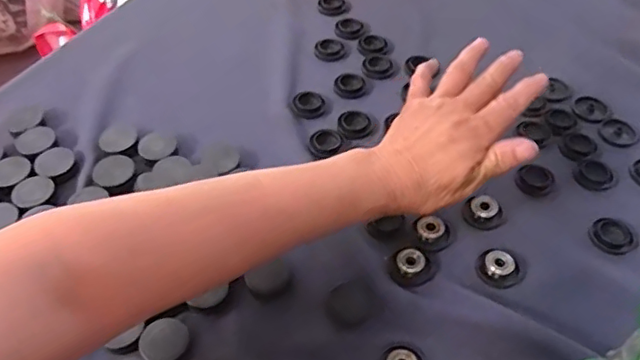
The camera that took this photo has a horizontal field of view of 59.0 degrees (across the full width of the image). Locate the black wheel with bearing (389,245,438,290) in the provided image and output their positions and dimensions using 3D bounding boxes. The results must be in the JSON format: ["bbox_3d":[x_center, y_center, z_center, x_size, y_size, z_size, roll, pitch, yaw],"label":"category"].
[{"bbox_3d":[0.072,0.067,0.436,0.036,0.012,0.030,8,51,4],"label":"black wheel with bearing"}]

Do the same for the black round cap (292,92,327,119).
[{"bbox_3d":[-0.010,-0.074,0.552,0.032,0.010,0.032,1,51,-1],"label":"black round cap"}]

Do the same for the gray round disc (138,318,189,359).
[{"bbox_3d":[-0.108,0.113,0.395,0.033,0.008,0.028,-26,56,-21],"label":"gray round disc"}]

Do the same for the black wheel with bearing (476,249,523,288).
[{"bbox_3d":[0.141,0.067,0.437,0.034,0.015,0.028,8,51,4],"label":"black wheel with bearing"}]

